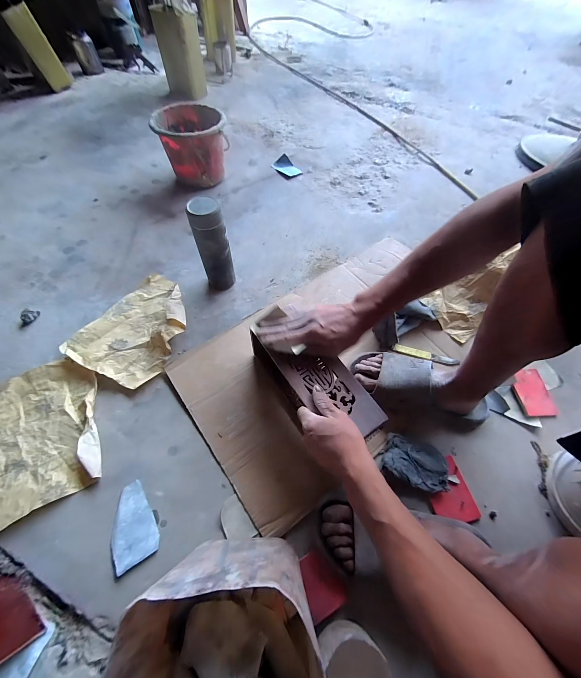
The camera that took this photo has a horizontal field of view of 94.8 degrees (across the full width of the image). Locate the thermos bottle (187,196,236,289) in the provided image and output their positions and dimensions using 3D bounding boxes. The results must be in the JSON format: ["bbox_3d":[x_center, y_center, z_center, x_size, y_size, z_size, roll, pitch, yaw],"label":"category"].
[{"bbox_3d":[-0.171,-0.204,0.608,0.067,0.211,0.066,-11,63,-9],"label":"thermos bottle"}]

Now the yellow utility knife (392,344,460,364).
[{"bbox_3d":[0.304,0.036,0.603,0.147,0.011,0.017,15,62,5],"label":"yellow utility knife"}]

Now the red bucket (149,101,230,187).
[{"bbox_3d":[-0.312,-0.619,0.869,0.210,0.168,0.210,1,62,-2],"label":"red bucket"}]

